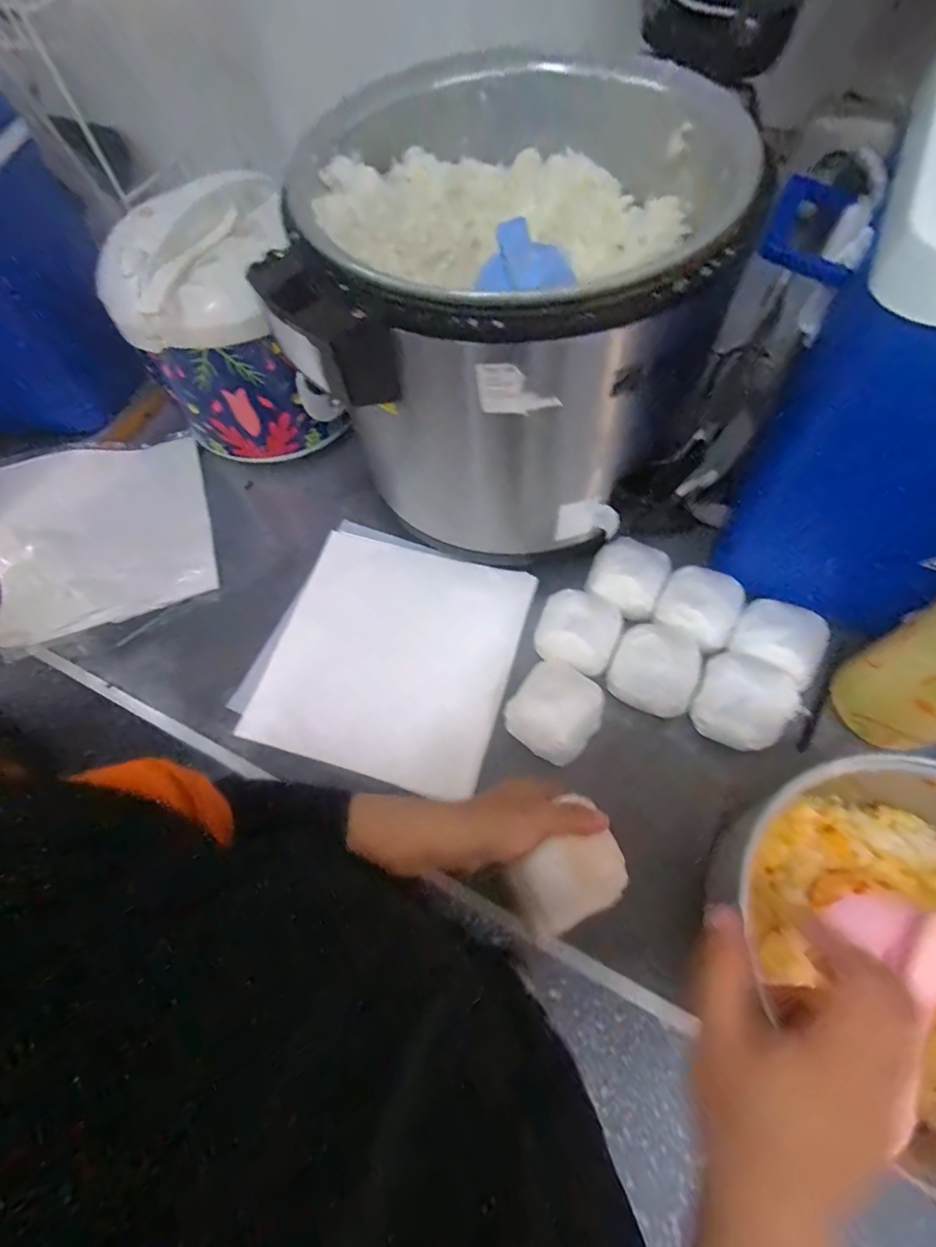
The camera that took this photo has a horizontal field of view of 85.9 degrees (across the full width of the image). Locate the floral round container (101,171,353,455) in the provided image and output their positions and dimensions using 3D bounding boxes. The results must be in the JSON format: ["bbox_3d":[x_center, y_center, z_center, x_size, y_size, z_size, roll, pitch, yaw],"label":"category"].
[{"bbox_3d":[-0.283,-0.342,0.604,0.202,0.228,0.186,-20,64,-6],"label":"floral round container"}]

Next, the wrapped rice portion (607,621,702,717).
[{"bbox_3d":[0.189,0.047,0.508,0.079,0.060,0.078,-2,63,3],"label":"wrapped rice portion"}]

